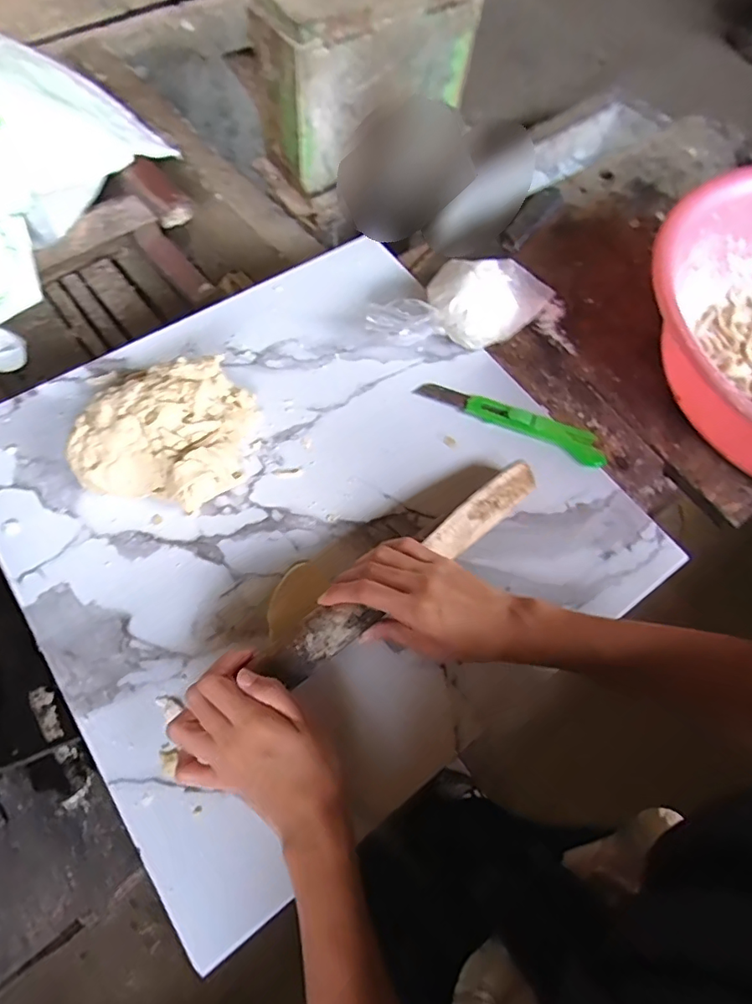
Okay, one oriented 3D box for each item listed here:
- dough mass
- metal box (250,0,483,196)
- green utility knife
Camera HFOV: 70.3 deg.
[{"bbox_3d":[-0.184,-0.067,0.475,0.140,0.065,0.141,1,66,-3],"label":"dough mass"},{"bbox_3d":[-0.017,-0.708,0.868,0.347,0.223,0.130,-34,73,-20],"label":"metal box"},{"bbox_3d":[0.138,-0.085,0.537,0.192,0.012,0.038,26,65,6],"label":"green utility knife"}]

